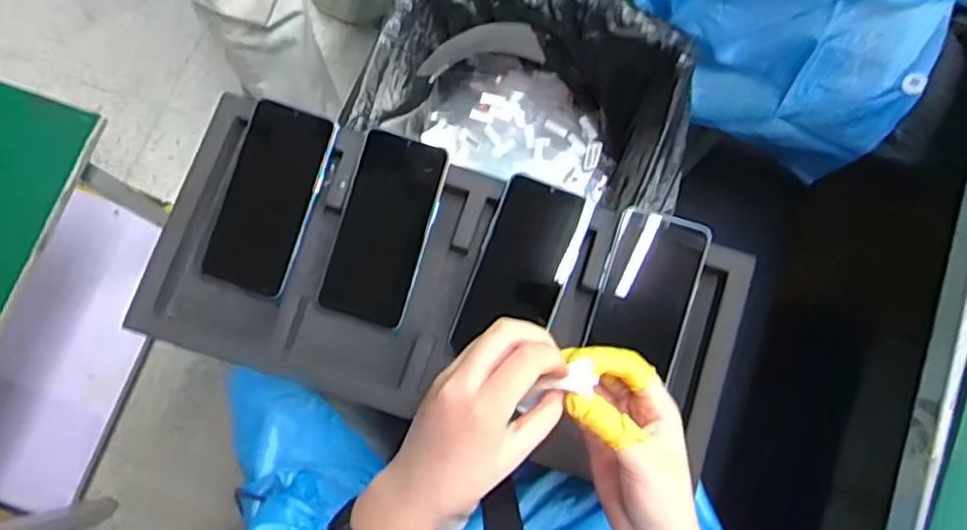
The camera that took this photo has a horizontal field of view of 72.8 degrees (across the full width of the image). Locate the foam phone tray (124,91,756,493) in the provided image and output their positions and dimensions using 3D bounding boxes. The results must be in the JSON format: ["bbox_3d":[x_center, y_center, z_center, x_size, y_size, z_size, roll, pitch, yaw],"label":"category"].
[{"bbox_3d":[-0.032,0.021,0.568,0.485,0.051,0.227,17,79,3],"label":"foam phone tray"}]

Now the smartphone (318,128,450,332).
[{"bbox_3d":[-0.085,-0.031,0.568,0.076,0.005,0.159,16,89,4],"label":"smartphone"}]

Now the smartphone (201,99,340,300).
[{"bbox_3d":[-0.185,-0.058,0.567,0.076,0.009,0.159,18,86,4],"label":"smartphone"}]

